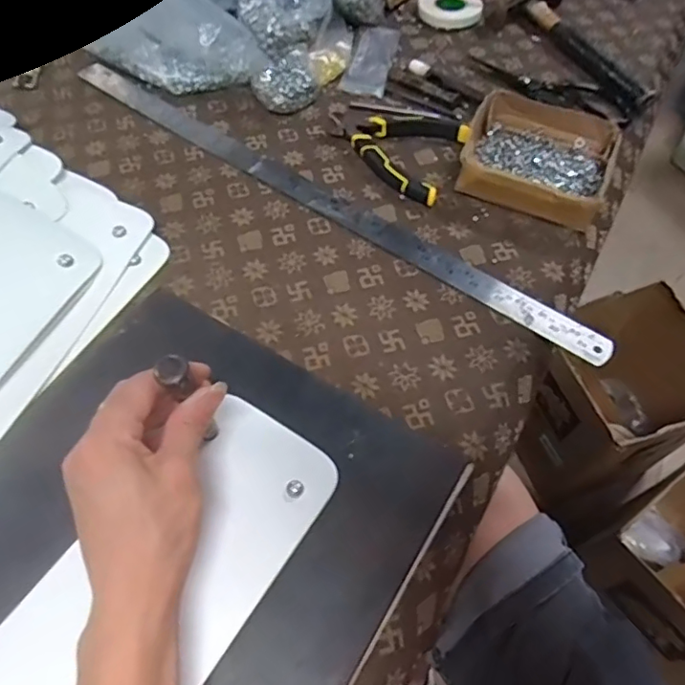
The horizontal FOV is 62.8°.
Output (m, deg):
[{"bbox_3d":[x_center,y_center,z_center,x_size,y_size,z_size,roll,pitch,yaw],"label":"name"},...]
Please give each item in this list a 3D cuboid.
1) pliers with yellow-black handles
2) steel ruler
[{"bbox_3d":[0.048,-0.207,0.576,0.141,0.019,0.123,22,60,11],"label":"pliers with yellow-black handles"},{"bbox_3d":[-0.033,-0.149,0.545,0.612,0.007,0.029,33,63,17],"label":"steel ruler"}]

